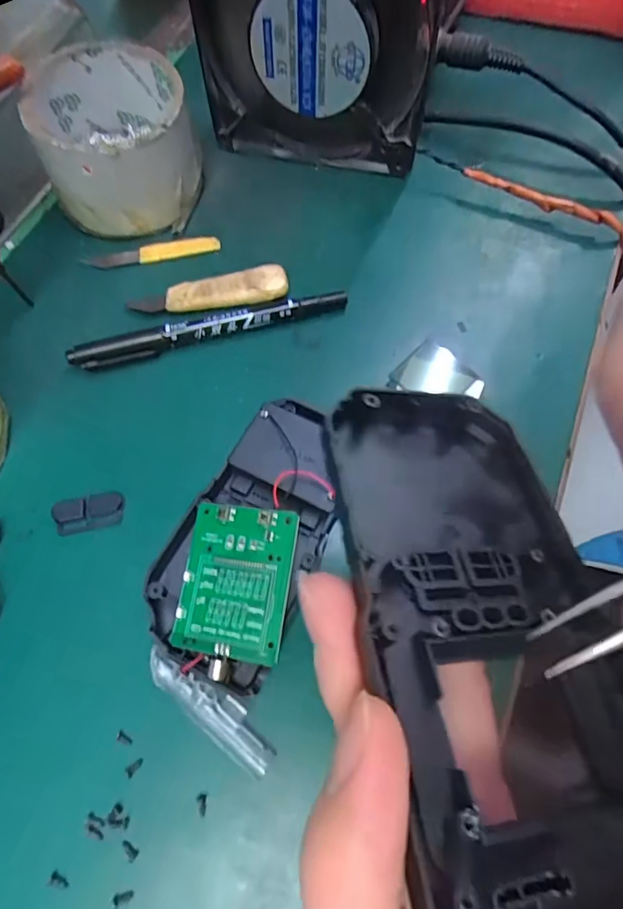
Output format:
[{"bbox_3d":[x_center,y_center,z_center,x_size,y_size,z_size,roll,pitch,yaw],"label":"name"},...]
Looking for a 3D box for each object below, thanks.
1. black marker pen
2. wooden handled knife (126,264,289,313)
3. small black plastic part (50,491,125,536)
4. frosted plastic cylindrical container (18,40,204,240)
[{"bbox_3d":[-0.050,-0.063,0.257,0.136,0.010,0.011,-15,67,-7],"label":"black marker pen"},{"bbox_3d":[-0.053,-0.083,0.264,0.080,0.010,0.018,-9,67,-5],"label":"wooden handled knife"},{"bbox_3d":[-0.097,0.025,0.225,0.029,0.004,0.015,-12,67,-6],"label":"small black plastic part"},{"bbox_3d":[-0.102,-0.166,0.277,0.077,0.054,0.081,-16,67,-7],"label":"frosted plastic cylindrical container"}]

